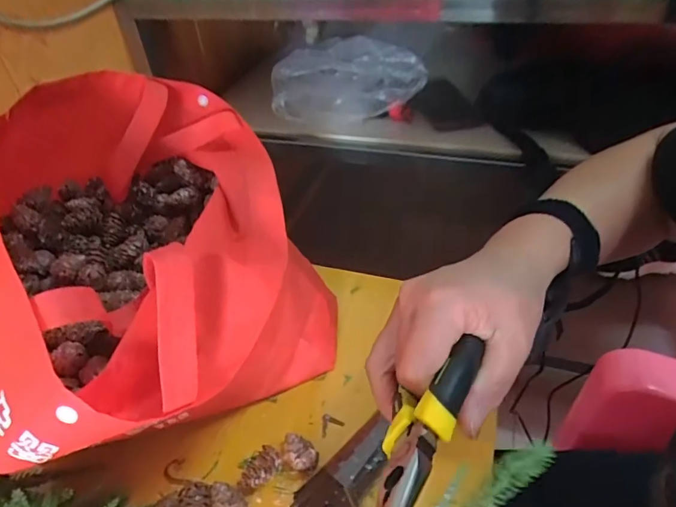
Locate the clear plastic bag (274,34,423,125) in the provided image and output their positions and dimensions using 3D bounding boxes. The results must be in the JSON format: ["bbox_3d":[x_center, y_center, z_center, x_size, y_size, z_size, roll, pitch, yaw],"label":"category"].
[{"bbox_3d":[0.006,-0.259,0.697,0.226,0.096,0.117,-17,41,-14],"label":"clear plastic bag"}]

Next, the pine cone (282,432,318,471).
[{"bbox_3d":[-0.031,0.161,0.372,0.021,0.022,0.032,-30,46,-28],"label":"pine cone"}]

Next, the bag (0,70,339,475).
[{"bbox_3d":[-0.158,0.009,0.425,0.259,0.201,0.338,-25,44,-23],"label":"bag"}]

